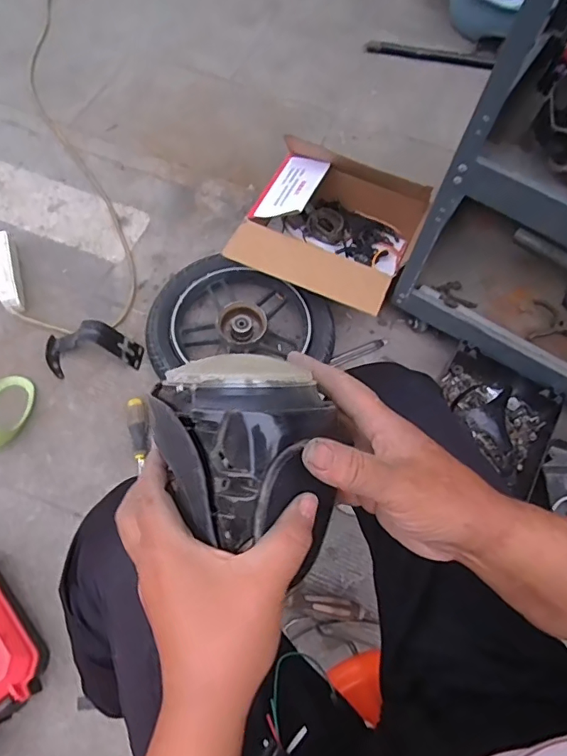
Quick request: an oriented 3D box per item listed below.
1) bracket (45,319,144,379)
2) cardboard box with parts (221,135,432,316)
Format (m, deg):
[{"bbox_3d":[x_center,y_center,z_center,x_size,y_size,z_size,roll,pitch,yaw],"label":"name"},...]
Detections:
[{"bbox_3d":[-0.376,-0.055,0.975,0.188,0.089,0.086,3,65,-1],"label":"bracket"},{"bbox_3d":[0.089,-0.277,1.067,0.323,0.193,0.319,22,67,8],"label":"cardboard box with parts"}]

